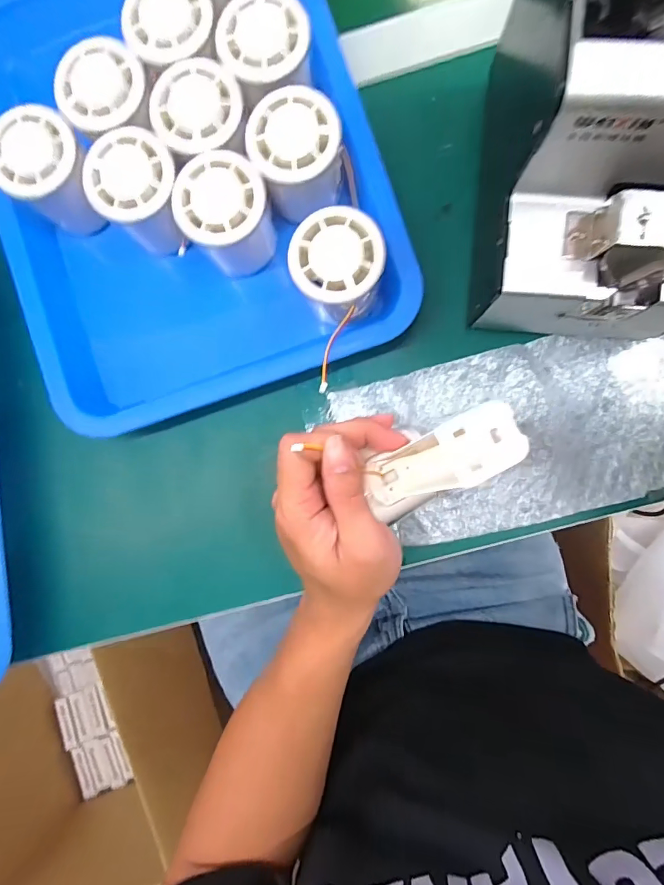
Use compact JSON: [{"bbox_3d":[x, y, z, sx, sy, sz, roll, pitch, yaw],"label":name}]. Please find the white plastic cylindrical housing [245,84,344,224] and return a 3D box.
[{"bbox_3d":[-0.022,-0.185,0.294,0.059,0.044,0.066,-24,86,3],"label":"white plastic cylindrical housing"}]

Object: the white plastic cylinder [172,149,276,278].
[{"bbox_3d":[-0.067,-0.151,0.304,0.057,0.058,0.058,0,88,4],"label":"white plastic cylinder"}]

